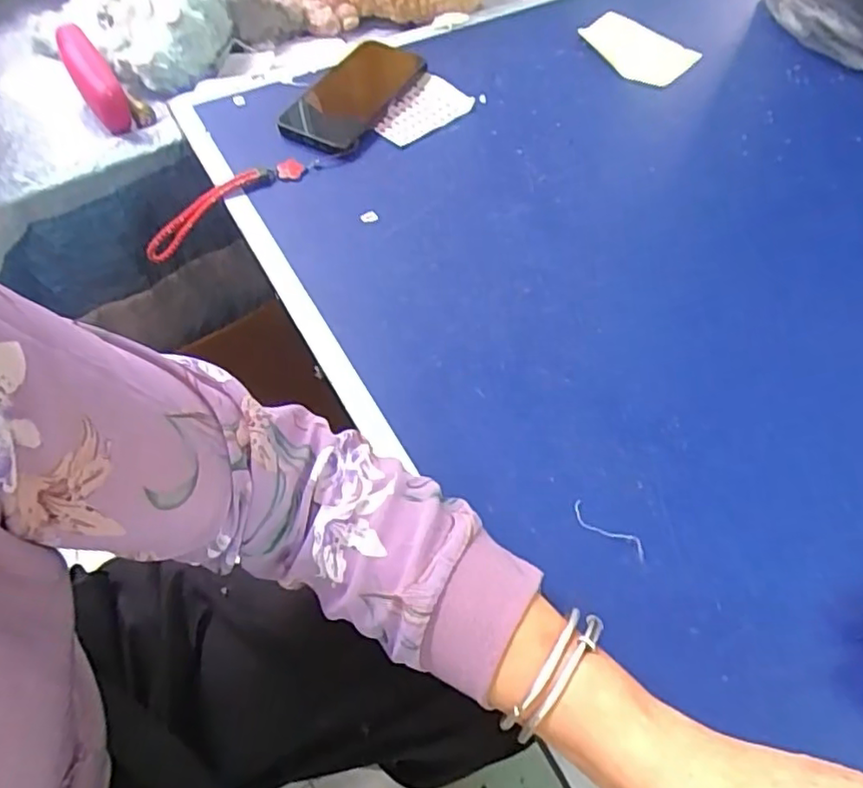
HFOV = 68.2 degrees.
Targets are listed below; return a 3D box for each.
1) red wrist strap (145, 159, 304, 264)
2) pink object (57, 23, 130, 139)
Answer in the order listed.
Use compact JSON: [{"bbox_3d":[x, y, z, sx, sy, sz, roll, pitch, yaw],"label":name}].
[{"bbox_3d":[-0.182,-0.163,0.549,0.151,0.029,0.018,-35,64,-6],"label":"red wrist strap"},{"bbox_3d":[-0.336,-0.316,0.626,0.033,0.041,0.115,-31,81,-18],"label":"pink object"}]

